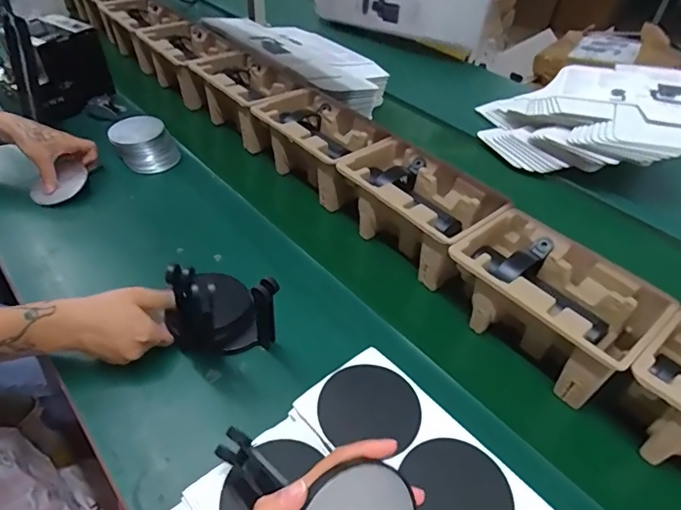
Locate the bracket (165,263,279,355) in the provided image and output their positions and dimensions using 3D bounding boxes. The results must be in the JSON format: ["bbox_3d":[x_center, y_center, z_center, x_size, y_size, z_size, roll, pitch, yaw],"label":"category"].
[{"bbox_3d":[-0.132,0.064,0.526,0.115,0.154,0.039,-4,44,-11],"label":"bracket"}]

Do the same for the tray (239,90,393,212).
[{"bbox_3d":[-0.045,-0.197,0.833,0.145,0.103,0.247,-27,53,-30],"label":"tray"}]

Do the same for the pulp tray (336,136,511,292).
[{"bbox_3d":[0.114,-0.070,0.713,0.152,0.100,0.232,-24,51,-29],"label":"pulp tray"}]

